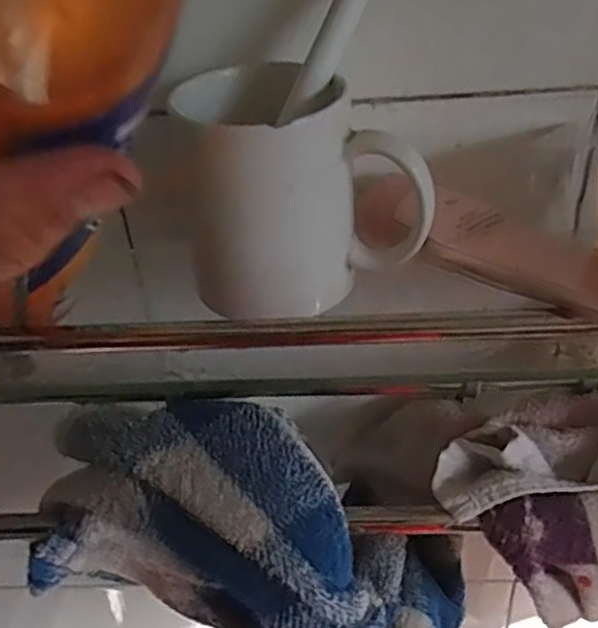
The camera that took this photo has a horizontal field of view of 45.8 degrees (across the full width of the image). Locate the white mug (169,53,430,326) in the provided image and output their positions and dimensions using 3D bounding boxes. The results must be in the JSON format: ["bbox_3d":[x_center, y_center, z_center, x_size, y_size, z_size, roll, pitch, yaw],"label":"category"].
[{"bbox_3d":[0.000,-0.058,0.323,0.099,0.102,0.071,-8,35,-5],"label":"white mug"}]

